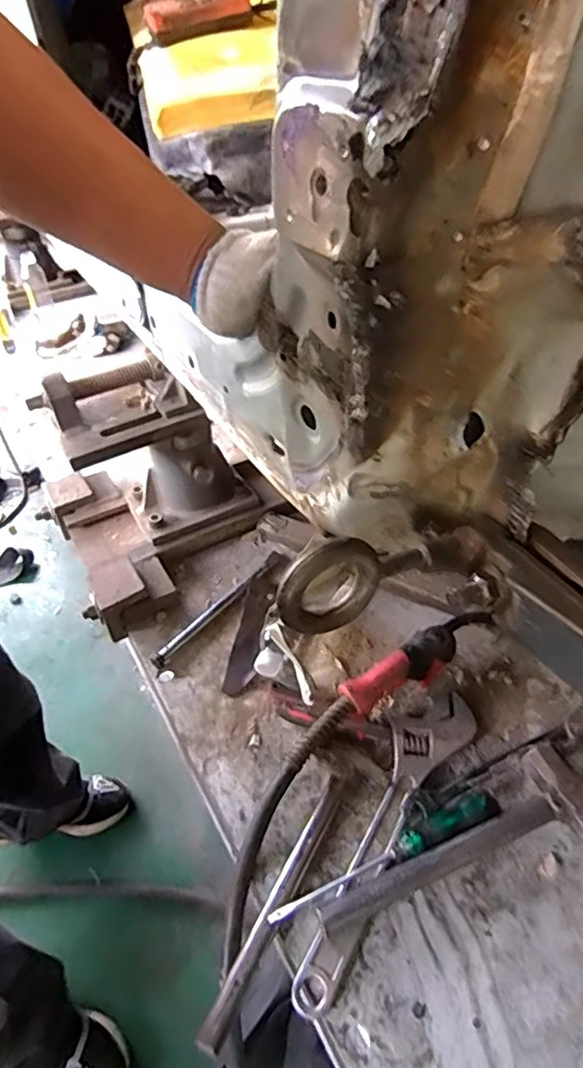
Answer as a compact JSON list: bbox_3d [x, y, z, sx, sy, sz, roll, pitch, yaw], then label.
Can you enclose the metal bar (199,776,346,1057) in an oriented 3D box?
[{"bbox_3d":[-0.010,0.361,0.599,0.020,0.017,0.268,19,47,22],"label":"metal bar"}]

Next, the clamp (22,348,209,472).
[{"bbox_3d":[-0.240,-0.181,0.804,0.184,0.076,0.129,-26,48,-22],"label":"clamp"}]

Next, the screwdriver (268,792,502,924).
[{"bbox_3d":[0.102,0.330,0.616,0.263,0.032,0.033,-18,45,-15],"label":"screwdriver"}]

